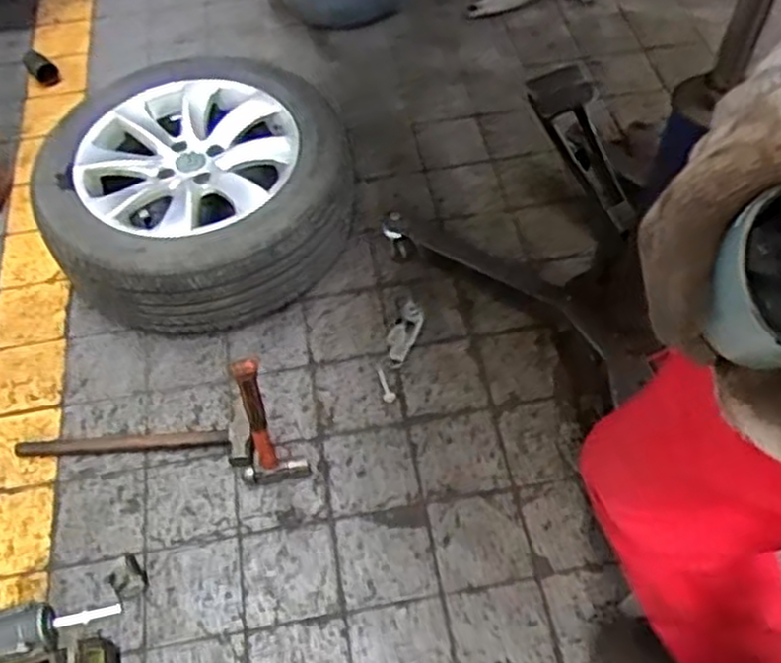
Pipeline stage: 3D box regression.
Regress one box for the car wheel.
[{"bbox_3d":[-0.373,-0.281,1.582,0.595,0.221,0.545,-25,57,-14],"label":"car wheel"}]

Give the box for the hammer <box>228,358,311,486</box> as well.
[{"bbox_3d":[-0.200,0.152,1.204,0.108,0.314,0.051,-24,57,-14],"label":"hammer"}]

